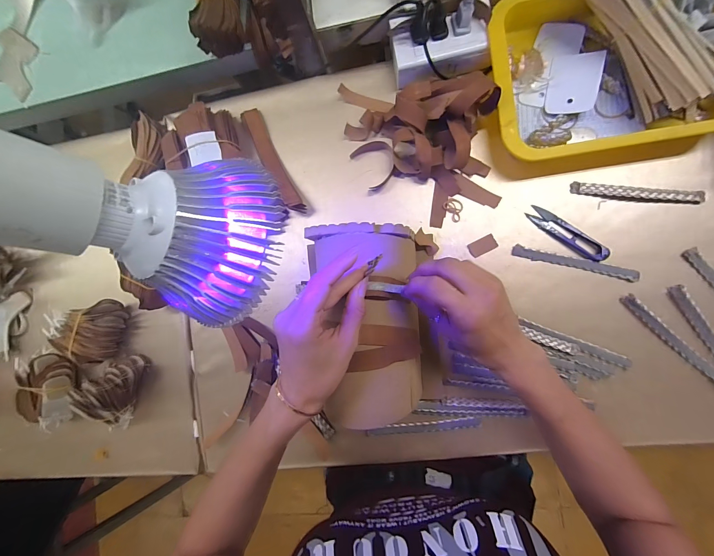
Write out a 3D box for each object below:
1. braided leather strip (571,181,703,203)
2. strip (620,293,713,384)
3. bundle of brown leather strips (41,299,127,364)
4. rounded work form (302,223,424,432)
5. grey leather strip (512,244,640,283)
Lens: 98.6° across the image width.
[{"bbox_3d":[0.332,-0.101,0.365,0.138,0.009,0.016,8,89,8],"label":"braided leather strip"},{"bbox_3d":[0.367,0.074,0.353,0.144,0.010,0.014,45,94,7],"label":"strip"},{"bbox_3d":[-0.387,0.081,0.449,0.092,0.050,0.086,-13,87,9],"label":"bundle of brown leather strips"},{"bbox_3d":[0.019,0.046,0.340,0.099,0.099,0.199,-5,89,8],"label":"rounded work form"},{"bbox_3d":[0.262,-0.018,0.371,0.140,0.006,0.014,14,90,8],"label":"grey leather strip"}]

